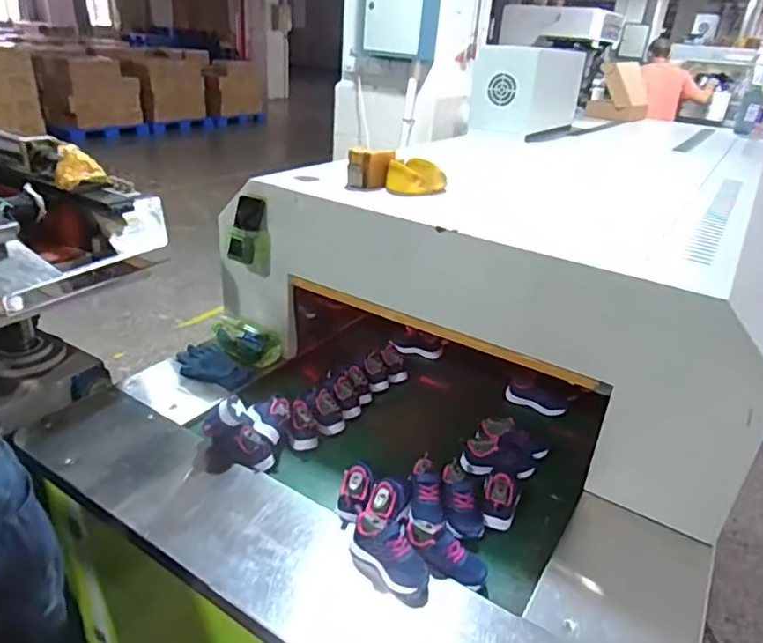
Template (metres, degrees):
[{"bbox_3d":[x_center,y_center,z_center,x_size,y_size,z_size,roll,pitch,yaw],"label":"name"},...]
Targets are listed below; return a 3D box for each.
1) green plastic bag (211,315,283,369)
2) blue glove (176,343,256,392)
[{"bbox_3d":[-0.371,0.056,1.512,0.197,0.097,0.097,19,30,27],"label":"green plastic bag"},{"bbox_3d":[-0.436,0.117,1.457,0.242,0.030,0.126,25,33,35],"label":"blue glove"}]

